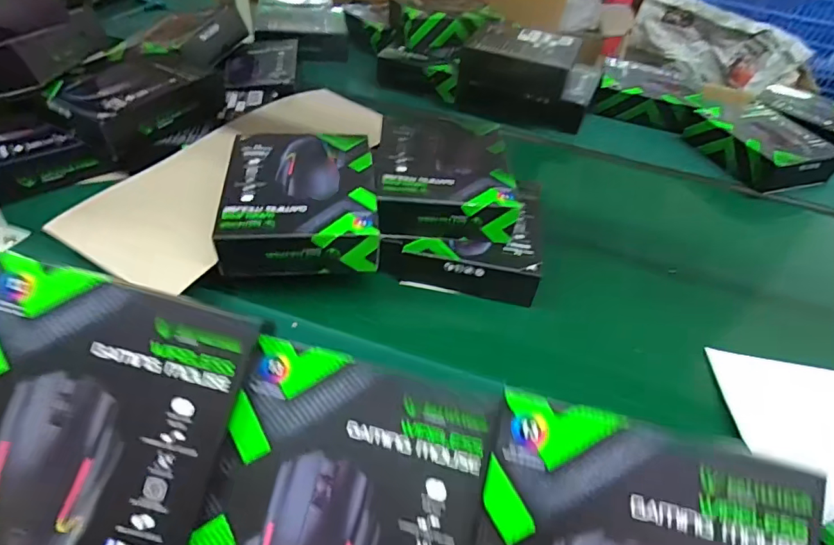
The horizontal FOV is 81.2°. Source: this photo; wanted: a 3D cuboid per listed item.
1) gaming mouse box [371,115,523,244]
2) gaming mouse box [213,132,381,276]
[{"bbox_3d":[0.032,-0.119,0.589,0.158,0.056,0.172,0,45,-4],"label":"gaming mouse box"},{"bbox_3d":[-0.127,-0.082,0.540,0.159,0.059,0.188,-3,45,-8],"label":"gaming mouse box"}]

